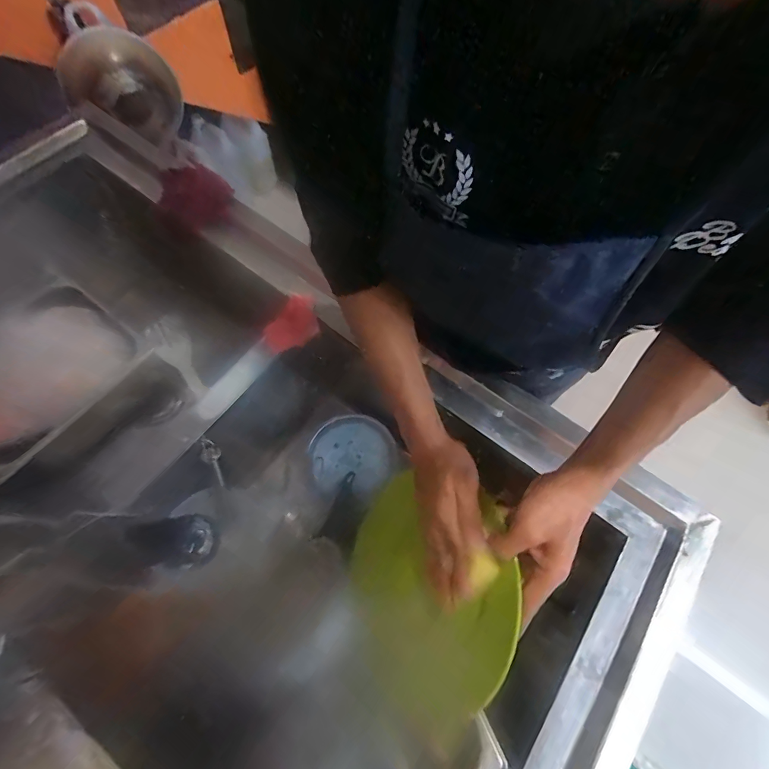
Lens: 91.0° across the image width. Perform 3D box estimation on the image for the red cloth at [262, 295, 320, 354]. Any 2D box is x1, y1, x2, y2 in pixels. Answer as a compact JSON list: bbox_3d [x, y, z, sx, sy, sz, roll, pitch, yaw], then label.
[{"bbox_3d":[-0.131,-0.083,0.548,0.052,0.030,0.089,34,70,11],"label":"red cloth"}]

